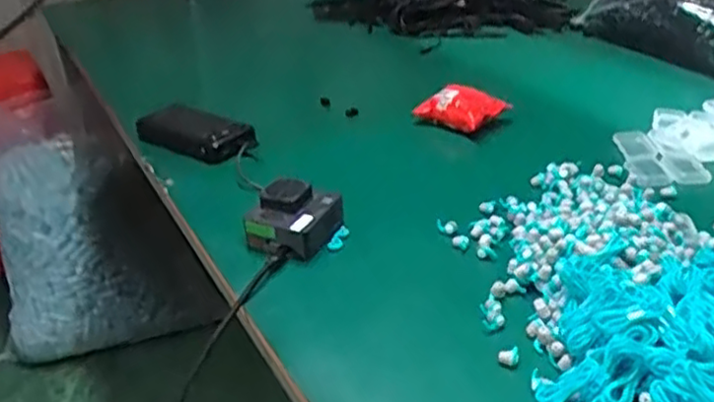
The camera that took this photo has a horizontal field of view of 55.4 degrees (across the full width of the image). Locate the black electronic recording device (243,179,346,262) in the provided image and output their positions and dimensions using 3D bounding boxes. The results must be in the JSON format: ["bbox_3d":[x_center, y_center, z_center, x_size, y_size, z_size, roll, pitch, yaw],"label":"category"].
[{"bbox_3d":[-0.059,0.015,0.656,0.074,0.045,0.084,15,35,29],"label":"black electronic recording device"}]

